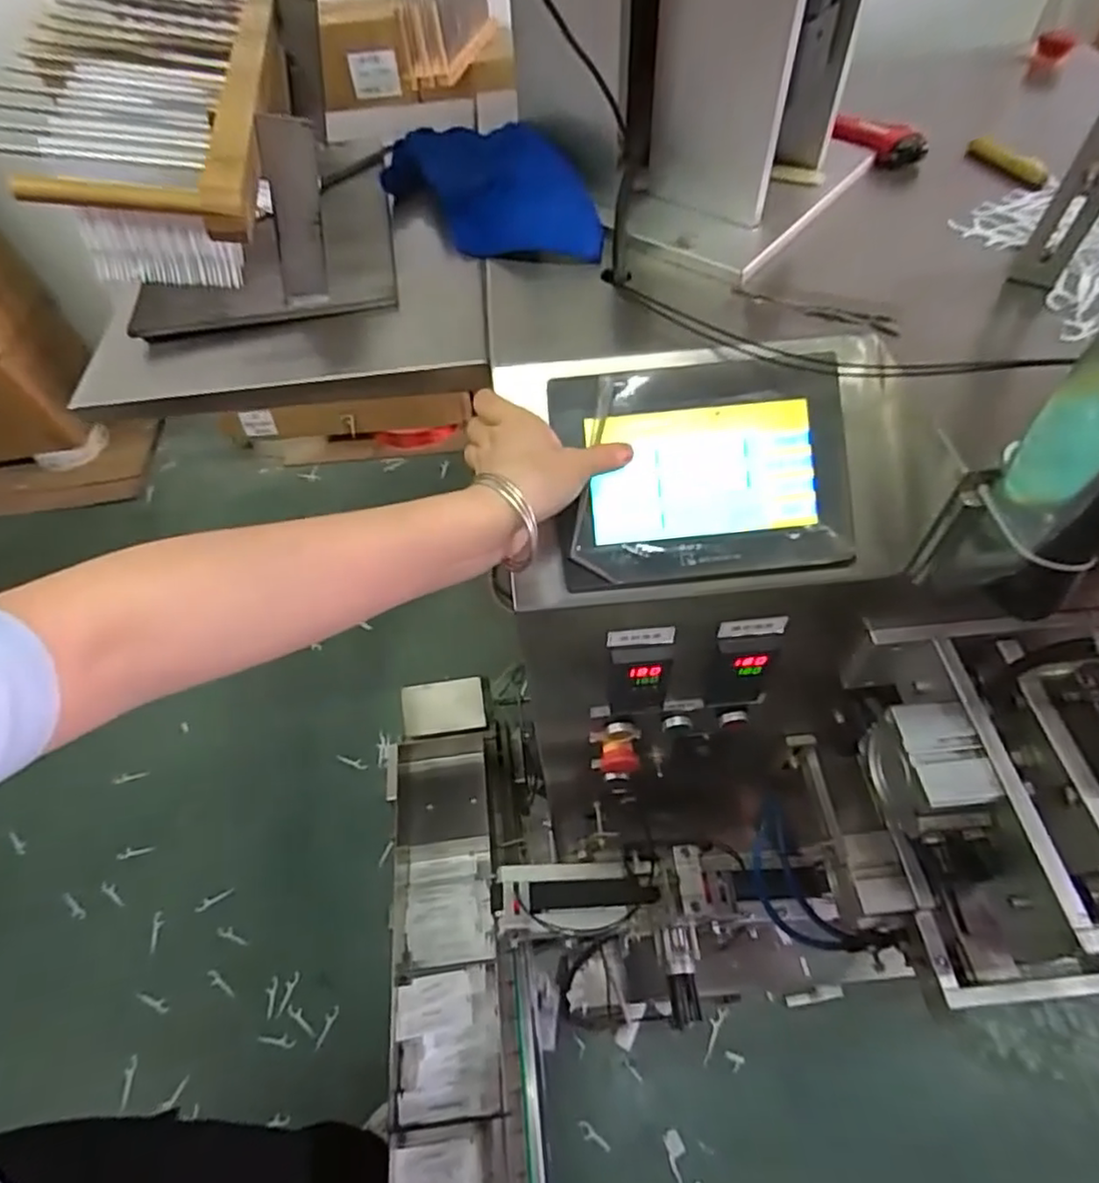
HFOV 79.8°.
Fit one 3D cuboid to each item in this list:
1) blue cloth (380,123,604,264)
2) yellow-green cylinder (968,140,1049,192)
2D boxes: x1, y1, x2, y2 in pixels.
[{"bbox_3d":[-0.058,-0.344,0.558,0.107,0.053,0.241,-26,57,-14],"label":"blue cloth"},{"bbox_3d":[0.403,-0.377,0.576,0.021,0.016,0.084,-20,56,-10],"label":"yellow-green cylinder"}]

